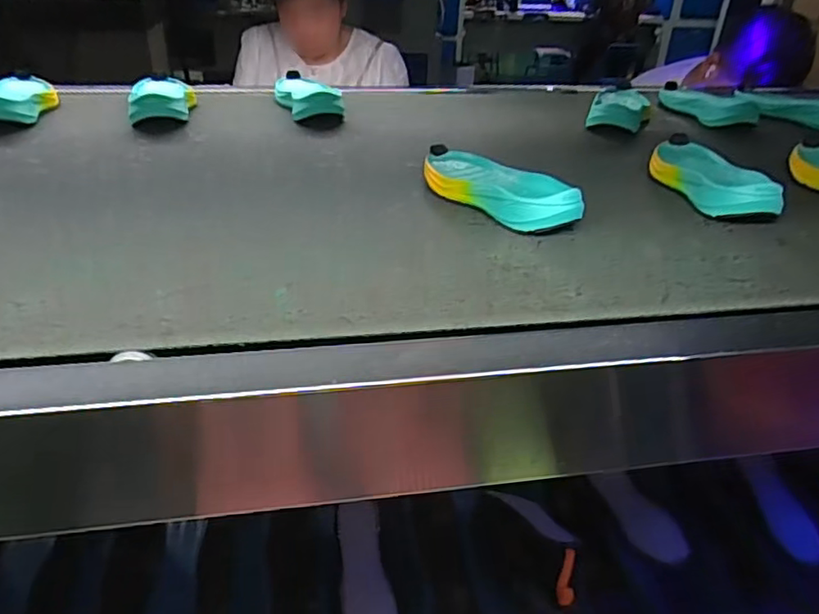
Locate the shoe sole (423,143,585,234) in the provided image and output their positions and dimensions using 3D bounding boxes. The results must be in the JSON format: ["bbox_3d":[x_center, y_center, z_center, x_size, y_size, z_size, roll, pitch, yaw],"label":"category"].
[{"bbox_3d":[0.077,-0.127,0.618,0.092,0.035,0.221,-12,34,-22],"label":"shoe sole"}]

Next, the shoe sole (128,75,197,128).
[{"bbox_3d":[-0.342,-0.299,0.866,0.083,0.044,0.202,-6,32,-13],"label":"shoe sole"}]

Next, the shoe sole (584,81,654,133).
[{"bbox_3d":[0.327,-0.310,0.944,0.090,0.042,0.235,12,32,16],"label":"shoe sole"}]

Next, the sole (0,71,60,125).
[{"bbox_3d":[-0.529,-0.289,0.840,0.078,0.036,0.215,-6,32,-14],"label":"sole"}]

